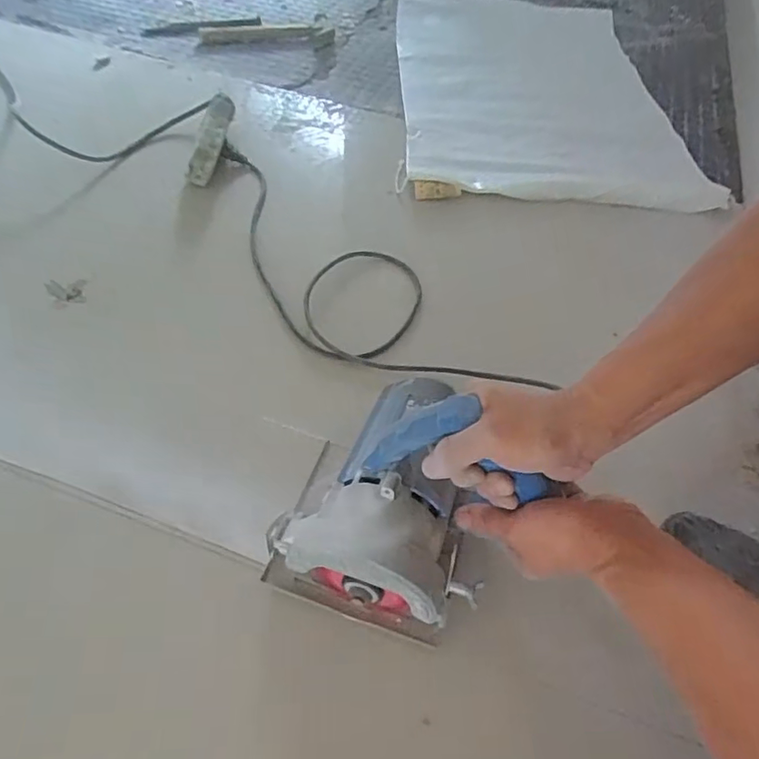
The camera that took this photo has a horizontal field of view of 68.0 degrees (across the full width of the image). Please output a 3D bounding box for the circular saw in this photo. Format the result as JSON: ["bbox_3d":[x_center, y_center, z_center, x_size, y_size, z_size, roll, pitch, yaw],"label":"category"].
[{"bbox_3d":[0.024,0.078,0.460,0.184,0.159,0.199,18,53,9],"label":"circular saw"}]

